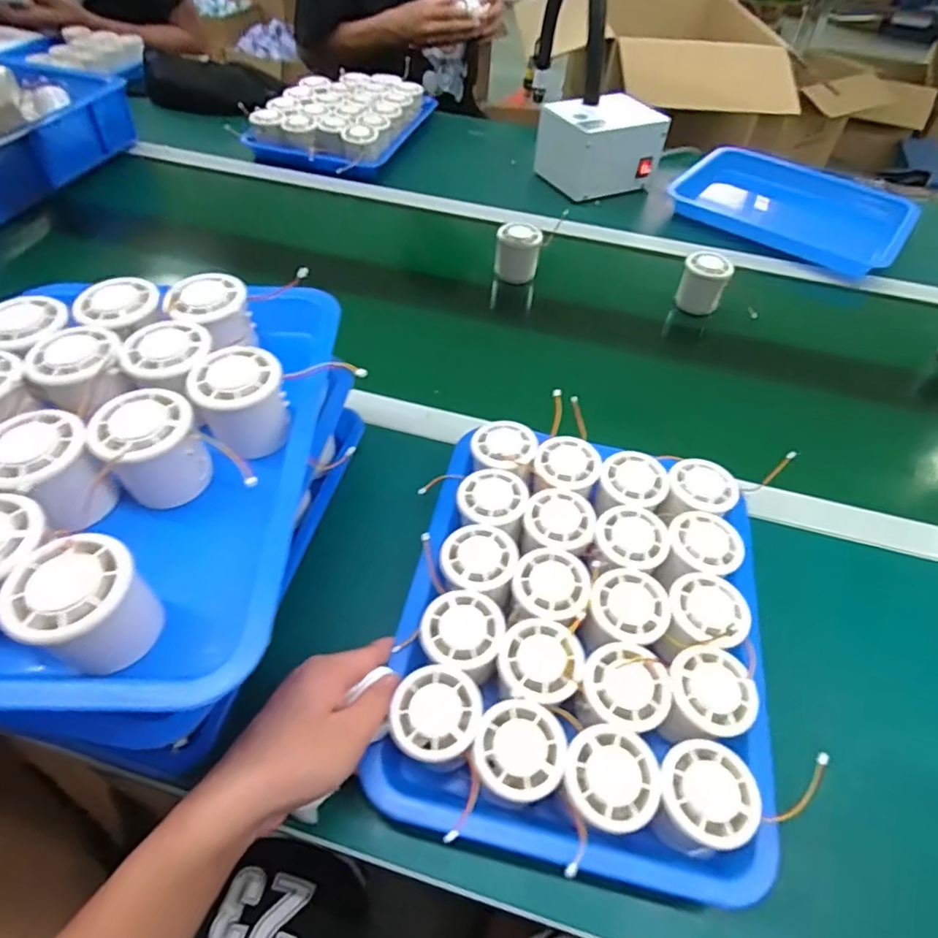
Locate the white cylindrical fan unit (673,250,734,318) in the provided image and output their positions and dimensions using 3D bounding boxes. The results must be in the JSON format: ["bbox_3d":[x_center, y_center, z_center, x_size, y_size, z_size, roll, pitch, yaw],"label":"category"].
[{"bbox_3d":[0.303,-0.240,0.744,0.060,0.065,0.051,19,53,11],"label":"white cylindrical fan unit"}]

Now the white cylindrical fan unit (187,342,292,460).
[{"bbox_3d":[-0.155,-0.046,0.393,0.056,0.053,0.059,2,51,-3],"label":"white cylindrical fan unit"}]

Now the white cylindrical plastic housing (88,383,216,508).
[{"bbox_3d":[-0.199,-0.009,0.367,0.054,0.066,0.055,2,51,-3],"label":"white cylindrical plastic housing"}]

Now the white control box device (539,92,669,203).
[{"bbox_3d":[0.209,-0.521,0.926,0.161,0.101,0.128,-19,55,-18],"label":"white control box device"}]

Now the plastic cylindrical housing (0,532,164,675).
[{"bbox_3d":[-0.195,0.071,0.296,0.054,0.053,0.055,2,51,-3],"label":"plastic cylindrical housing"}]

